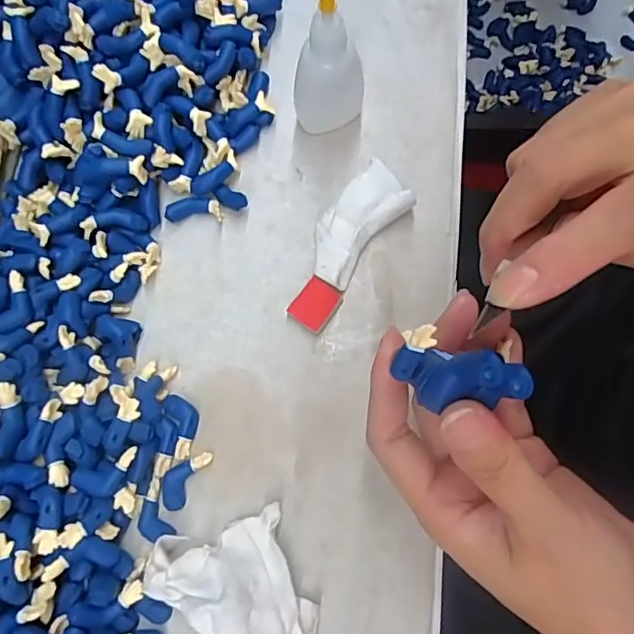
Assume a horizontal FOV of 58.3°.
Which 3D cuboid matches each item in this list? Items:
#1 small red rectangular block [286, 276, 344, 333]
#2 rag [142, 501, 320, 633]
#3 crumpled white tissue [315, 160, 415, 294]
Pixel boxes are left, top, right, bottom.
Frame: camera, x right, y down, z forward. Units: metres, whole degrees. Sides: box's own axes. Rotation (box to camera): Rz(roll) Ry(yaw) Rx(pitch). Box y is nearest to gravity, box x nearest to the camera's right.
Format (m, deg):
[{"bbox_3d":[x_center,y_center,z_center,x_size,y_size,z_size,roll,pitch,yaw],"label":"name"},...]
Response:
[{"bbox_3d":[0.000,-0.006,0.269,0.018,0.005,0.023,31,78,9],"label":"small red rectangular block"},{"bbox_3d":[-0.031,0.119,0.226,0.055,0.022,0.075,-23,75,-5],"label":"rag"},{"bbox_3d":[0.019,-0.047,0.274,0.032,0.015,0.064,40,79,11],"label":"crumpled white tissue"}]

